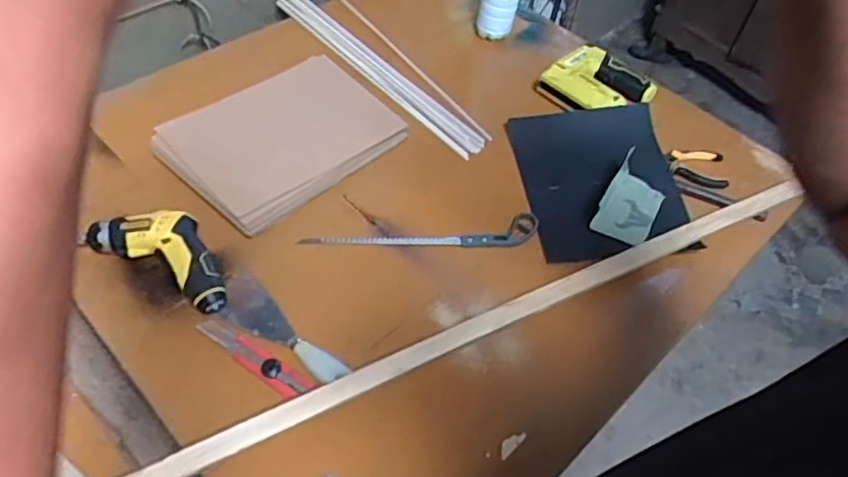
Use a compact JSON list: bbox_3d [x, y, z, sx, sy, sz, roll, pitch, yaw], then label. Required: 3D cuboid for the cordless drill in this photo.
[{"bbox_3d":[-0.314,0.008,0.791,0.193,0.039,0.094,25,55,13],"label":"cordless drill"}]

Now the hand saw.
[{"bbox_3d":[0.001,0.002,0.877,0.319,0.013,0.047,-6,54,-10],"label":"hand saw"}]

